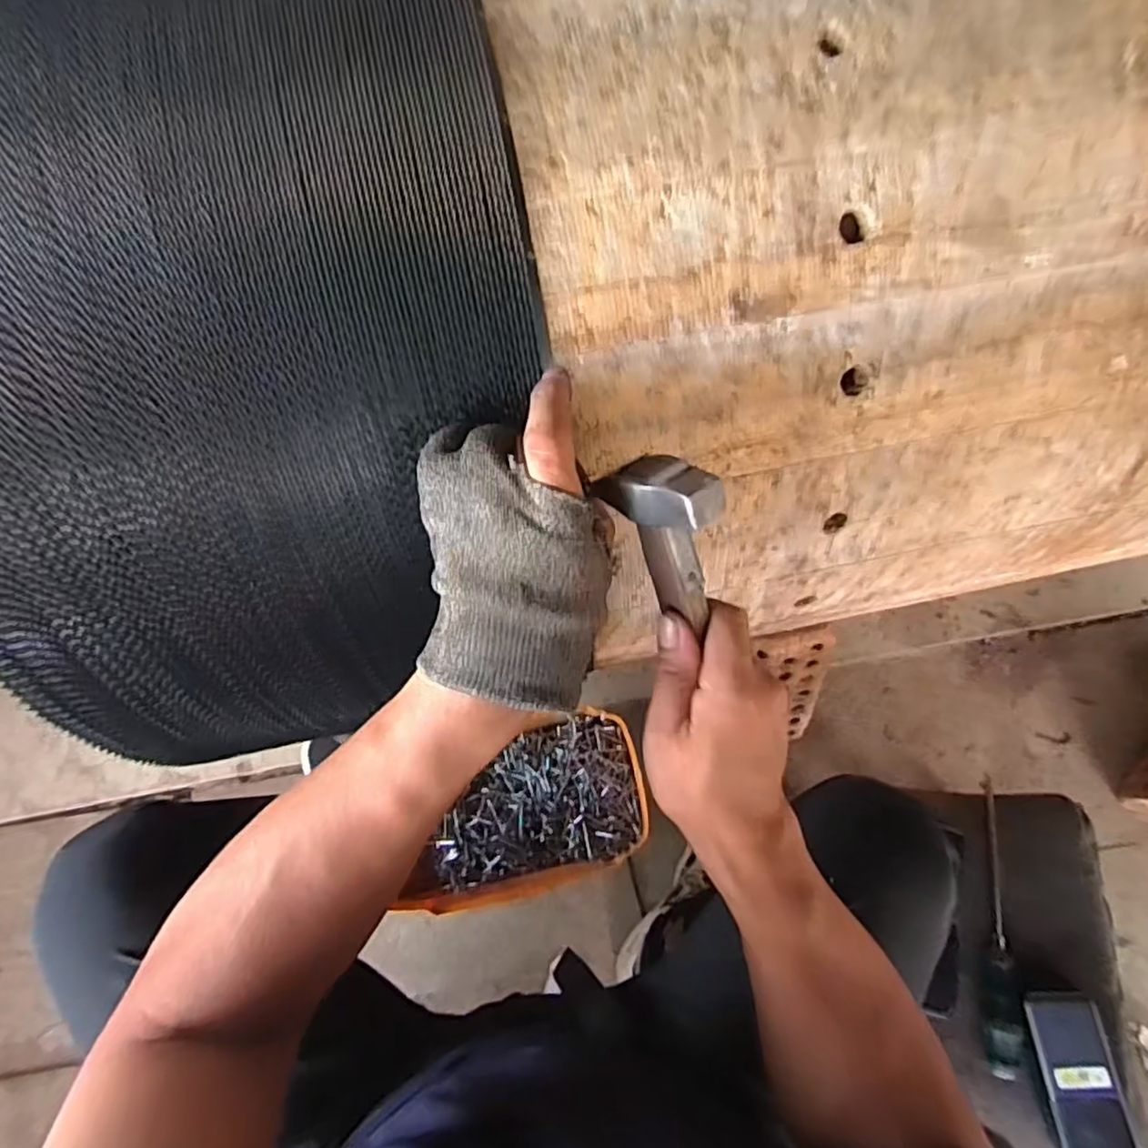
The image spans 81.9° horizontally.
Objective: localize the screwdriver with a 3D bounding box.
[{"bbox_3d":[0.399,0.324,0.625,0.024,0.028,0.256,10,70,7],"label":"screwdriver"}]

